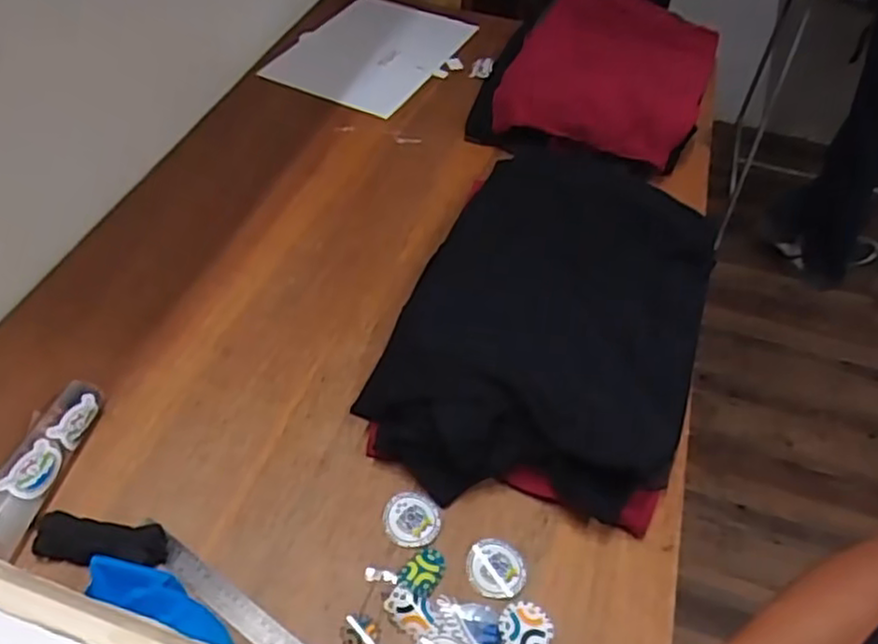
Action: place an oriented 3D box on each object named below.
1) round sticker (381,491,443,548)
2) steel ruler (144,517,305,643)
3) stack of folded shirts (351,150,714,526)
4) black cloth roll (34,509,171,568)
[{"bbox_3d":[-0.030,0.216,0.756,0.060,0.008,0.060,3,48,-3],"label":"round sticker"},{"bbox_3d":[-0.180,0.295,0.675,0.292,0.009,0.030,29,52,20],"label":"steel ruler"},{"bbox_3d":[0.158,-0.031,0.914,0.365,0.088,0.593,19,49,12],"label":"stack of folded shirts"},{"bbox_3d":[-0.346,0.223,0.709,0.140,0.033,0.045,8,48,2],"label":"black cloth roll"}]

